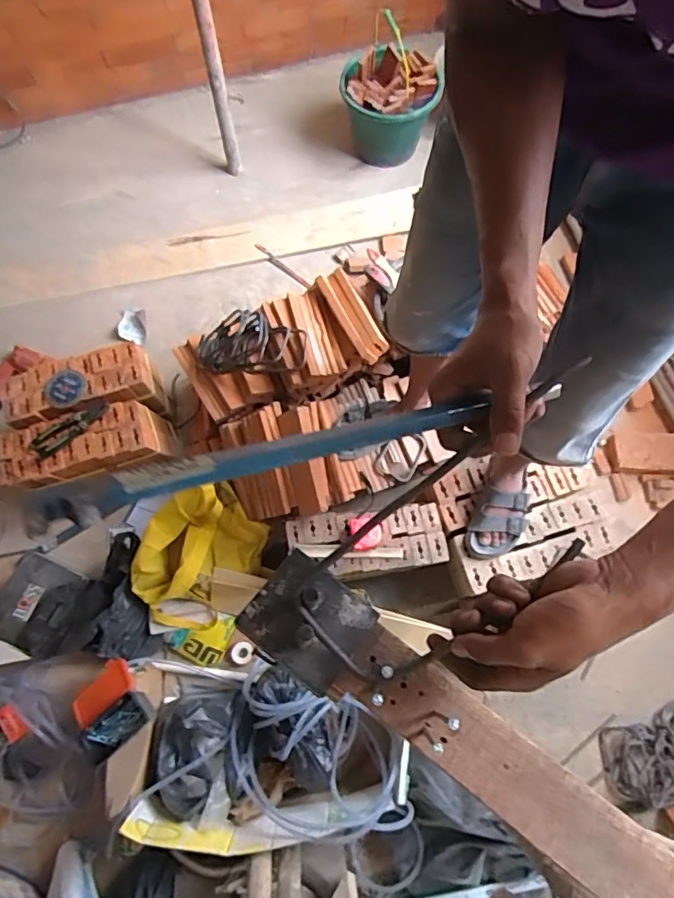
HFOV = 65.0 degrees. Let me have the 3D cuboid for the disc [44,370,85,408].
[{"bbox_3d":[-0.650,-0.144,1.262,0.088,0.008,0.095,0,73,0],"label":"disc"}]

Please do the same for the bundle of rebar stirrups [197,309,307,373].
[{"bbox_3d":[-0.196,-0.240,1.227,0.268,0.090,0.139,10,73,3],"label":"bundle of rebar stirrups"}]

